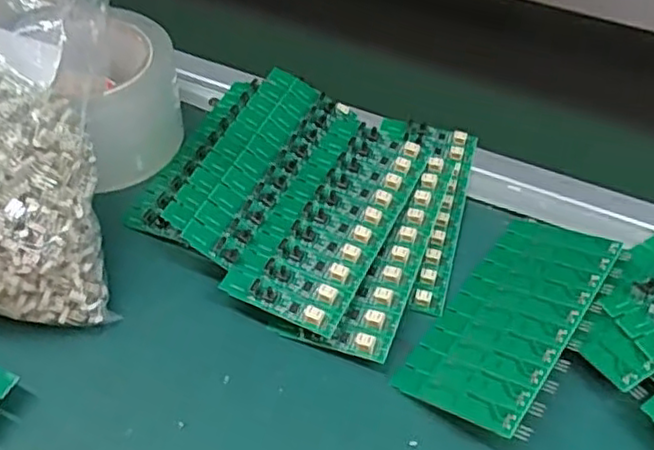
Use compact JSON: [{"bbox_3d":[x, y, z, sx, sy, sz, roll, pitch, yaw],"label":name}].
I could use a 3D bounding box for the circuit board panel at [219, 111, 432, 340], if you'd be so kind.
[{"bbox_3d":[0.007,-0.012,0.365,0.062,0.010,0.152,20,54,16],"label":"circuit board panel"}]

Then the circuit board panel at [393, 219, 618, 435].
[{"bbox_3d":[0.095,0.044,0.337,0.063,0.006,0.136,15,45,37],"label":"circuit board panel"}]

